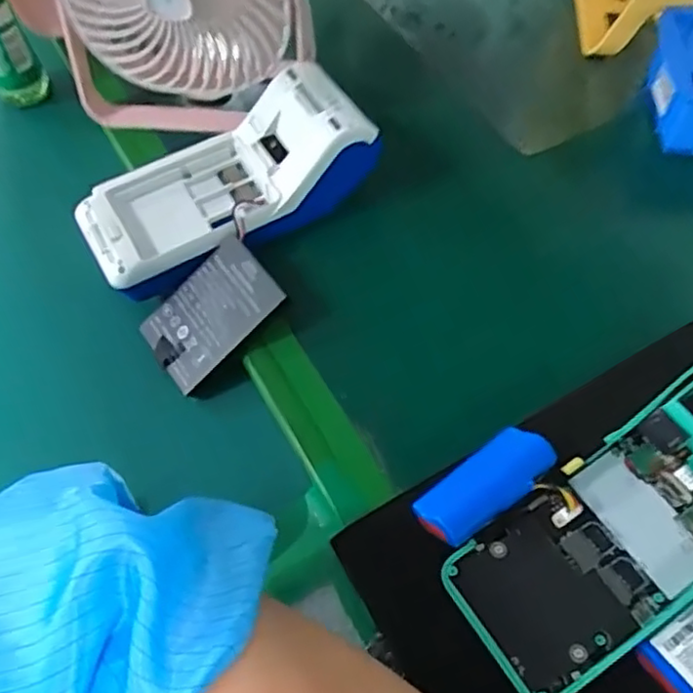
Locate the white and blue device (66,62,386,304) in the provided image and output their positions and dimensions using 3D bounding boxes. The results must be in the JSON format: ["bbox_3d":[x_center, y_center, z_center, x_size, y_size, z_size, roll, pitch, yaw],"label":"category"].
[{"bbox_3d":[-0.078,-0.104,0.412,0.180,0.056,0.088,-32,66,-16],"label":"white and blue device"}]

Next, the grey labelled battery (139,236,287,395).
[{"bbox_3d":[-0.082,-0.019,0.388,0.083,0.009,0.056,-42,69,5],"label":"grey labelled battery"}]

